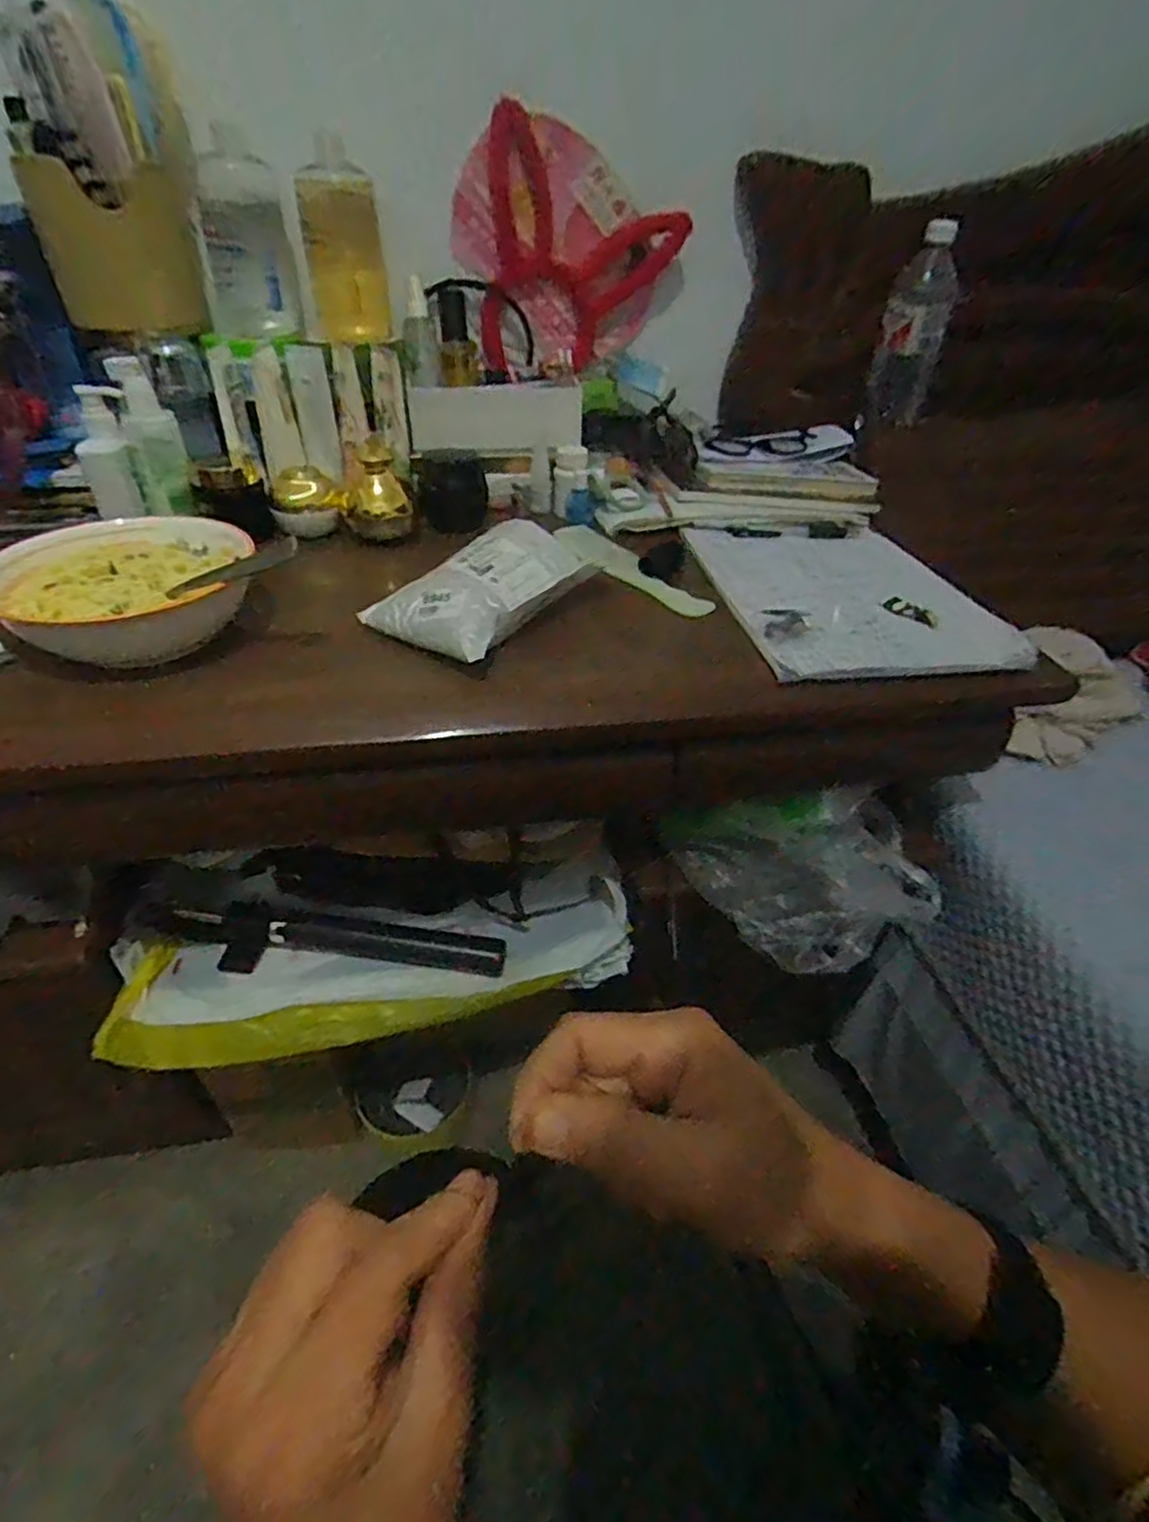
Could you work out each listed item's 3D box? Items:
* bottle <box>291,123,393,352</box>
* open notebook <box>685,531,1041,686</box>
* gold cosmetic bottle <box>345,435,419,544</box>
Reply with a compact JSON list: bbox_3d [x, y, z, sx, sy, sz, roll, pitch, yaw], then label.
[{"bbox_3d":[-0.223,-0.497,0.682,0.077,0.147,0.054,-8,40,-14],"label":"bottle"},{"bbox_3d":[0.236,-0.155,0.632,0.211,0.021,0.271,-4,39,-9],"label":"open notebook"},{"bbox_3d":[-0.190,-0.266,0.686,0.063,0.083,0.058,-5,39,-10],"label":"gold cosmetic bottle"}]

